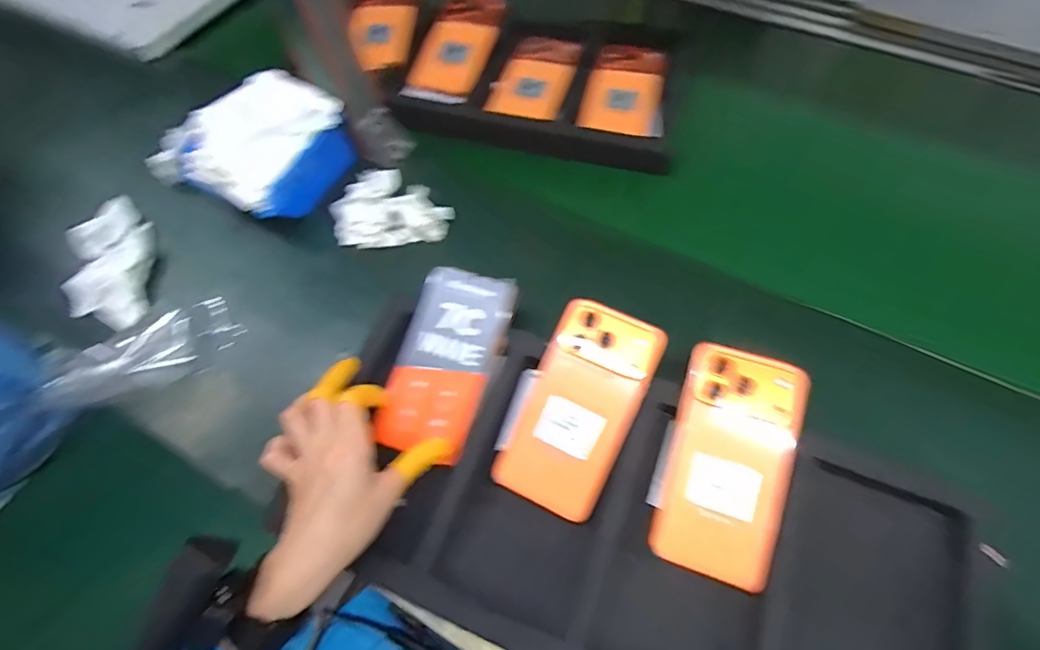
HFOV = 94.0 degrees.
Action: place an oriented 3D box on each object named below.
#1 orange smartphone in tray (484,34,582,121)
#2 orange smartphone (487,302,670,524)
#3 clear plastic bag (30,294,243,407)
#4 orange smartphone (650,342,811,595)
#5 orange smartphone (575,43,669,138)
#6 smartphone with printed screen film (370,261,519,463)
[{"bbox_3d":[0.021,-0.305,0.587,0.085,0.008,0.138,17,66,11],"label":"orange smartphone in tray"},{"bbox_3d":[0.047,0.063,0.384,0.083,0.007,0.162,25,81,12],"label":"orange smartphone"},{"bbox_3d":[-0.357,0.032,0.461,0.167,0.021,0.073,-23,65,-9],"label":"clear plastic bag"},{"bbox_3d":[0.156,0.100,0.361,0.083,0.006,0.165,16,79,15],"label":"orange smartphone"},{"bbox_3d":[0.123,-0.278,0.570,0.086,0.012,0.134,13,65,9],"label":"orange smartphone"},{"bbox_3d":[-0.062,0.028,0.405,0.080,0.013,0.154,17,78,7],"label":"smartphone with printed screen film"}]

